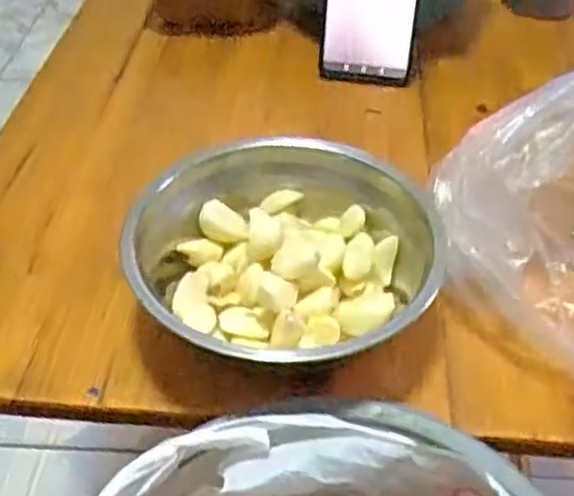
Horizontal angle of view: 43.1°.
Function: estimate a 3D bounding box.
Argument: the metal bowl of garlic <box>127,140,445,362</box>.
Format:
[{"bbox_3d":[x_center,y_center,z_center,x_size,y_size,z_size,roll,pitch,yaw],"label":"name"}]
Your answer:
[{"bbox_3d":[-0.004,0.008,0.412,0.156,0.065,0.162,0,45,0],"label":"metal bowl of garlic"}]

